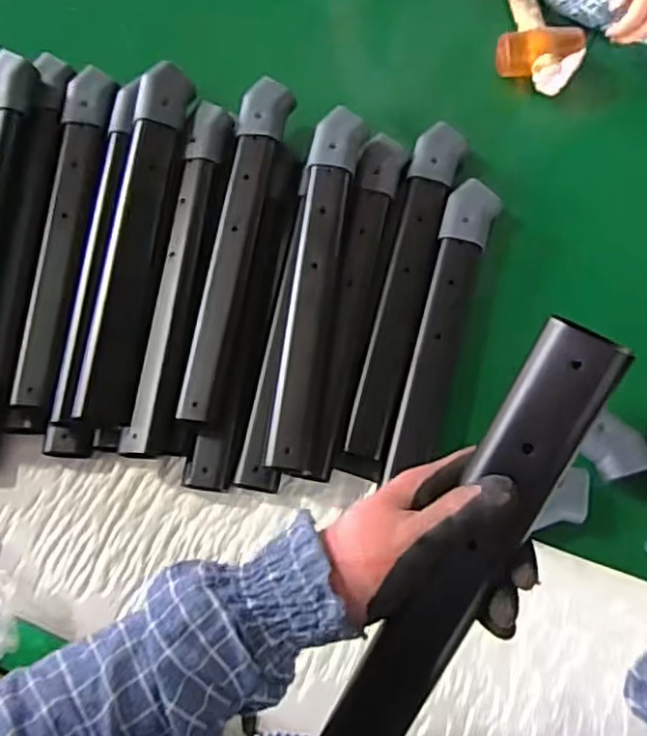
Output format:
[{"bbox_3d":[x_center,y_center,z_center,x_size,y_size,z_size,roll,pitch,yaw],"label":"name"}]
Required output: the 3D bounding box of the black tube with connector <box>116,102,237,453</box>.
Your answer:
[{"bbox_3d":[-0.142,-0.101,0.661,0.042,0.032,0.384,6,69,2],"label":"black tube with connector"}]

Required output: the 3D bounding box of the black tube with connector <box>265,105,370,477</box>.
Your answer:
[{"bbox_3d":[-0.009,-0.091,0.661,0.059,0.036,0.404,8,69,3],"label":"black tube with connector"}]

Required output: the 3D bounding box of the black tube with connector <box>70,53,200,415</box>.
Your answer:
[{"bbox_3d":[-0.187,-0.136,0.649,0.054,0.036,0.383,6,69,2],"label":"black tube with connector"}]

